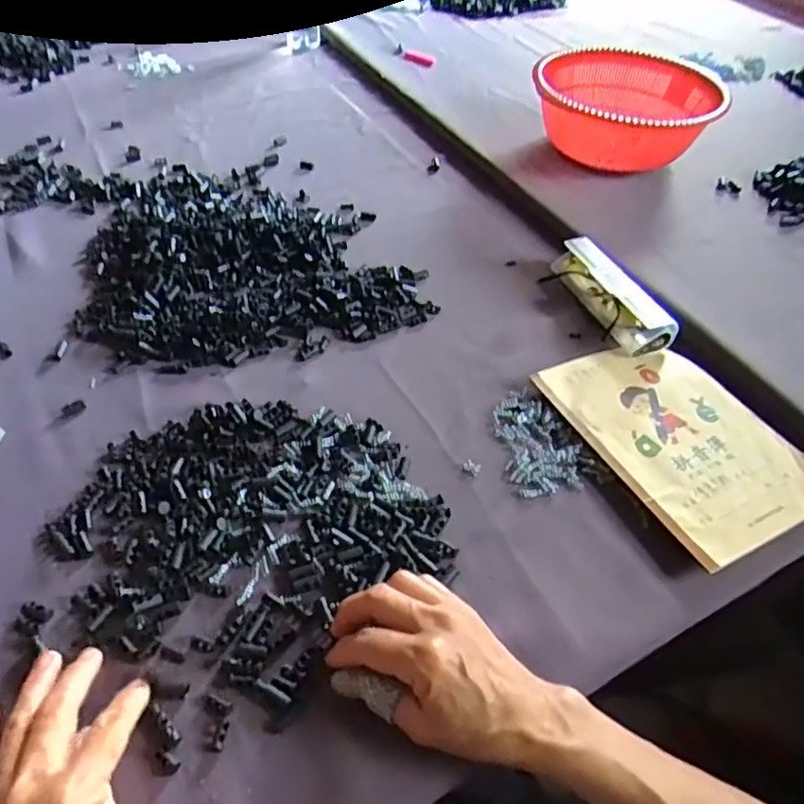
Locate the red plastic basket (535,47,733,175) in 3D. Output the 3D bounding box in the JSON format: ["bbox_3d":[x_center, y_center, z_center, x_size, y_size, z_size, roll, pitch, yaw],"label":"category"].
[{"bbox_3d":[0.282,-0.370,0.781,0.224,0.097,0.194,24,52,18],"label":"red plastic basket"}]

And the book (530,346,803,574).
[{"bbox_3d":[0.221,0.026,0.486,0.140,0.018,0.204,-20,52,-19],"label":"book"}]

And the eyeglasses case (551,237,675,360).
[{"bbox_3d":[0.200,-0.106,0.590,0.043,0.040,0.155,-15,51,-16],"label":"eyeglasses case"}]

